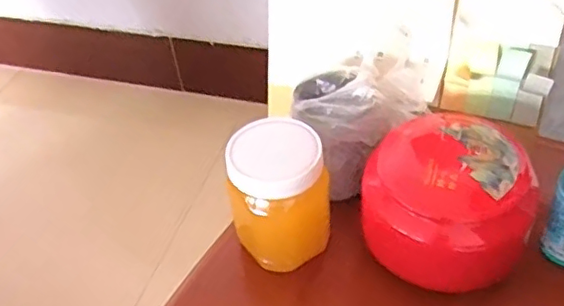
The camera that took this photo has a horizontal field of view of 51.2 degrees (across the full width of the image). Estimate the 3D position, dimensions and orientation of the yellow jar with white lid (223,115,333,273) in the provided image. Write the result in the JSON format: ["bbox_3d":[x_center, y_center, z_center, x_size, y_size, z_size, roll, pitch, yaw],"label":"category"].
[{"bbox_3d":[-0.005,0.038,0.464,0.078,0.116,0.066,-16,46,-8],"label":"yellow jar with white lid"}]

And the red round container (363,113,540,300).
[{"bbox_3d":[0.124,0.027,0.470,0.115,0.105,0.136,-1,46,6],"label":"red round container"}]

